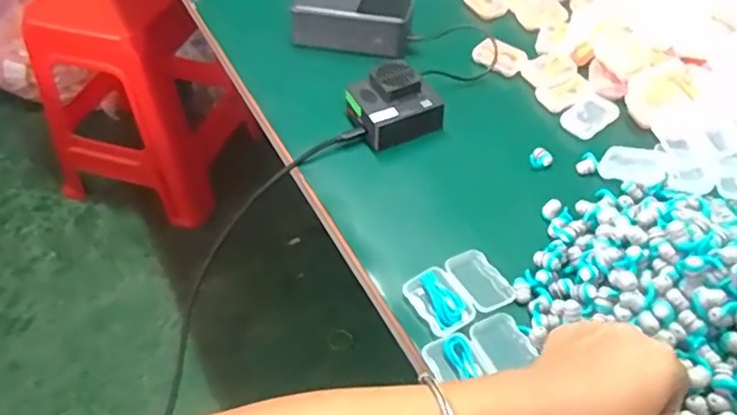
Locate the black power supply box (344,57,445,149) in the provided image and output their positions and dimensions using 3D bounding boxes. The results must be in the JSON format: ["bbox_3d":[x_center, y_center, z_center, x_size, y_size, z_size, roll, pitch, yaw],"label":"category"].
[{"bbox_3d":[0.025,-0.106,0.623,0.080,0.043,0.068,-19,51,-16],"label":"black power supply box"}]

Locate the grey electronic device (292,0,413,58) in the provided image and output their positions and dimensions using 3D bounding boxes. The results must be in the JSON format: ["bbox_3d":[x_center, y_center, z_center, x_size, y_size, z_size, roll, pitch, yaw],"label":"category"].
[{"bbox_3d":[-0.018,-0.214,0.719,0.133,0.052,0.055,7,49,7],"label":"grey electronic device"}]

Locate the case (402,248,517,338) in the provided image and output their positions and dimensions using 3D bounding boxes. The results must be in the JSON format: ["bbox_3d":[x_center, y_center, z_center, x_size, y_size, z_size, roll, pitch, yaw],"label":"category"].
[{"bbox_3d":[0.071,0.064,0.493,0.075,0.011,0.056,-25,53,-20],"label":"case"}]

